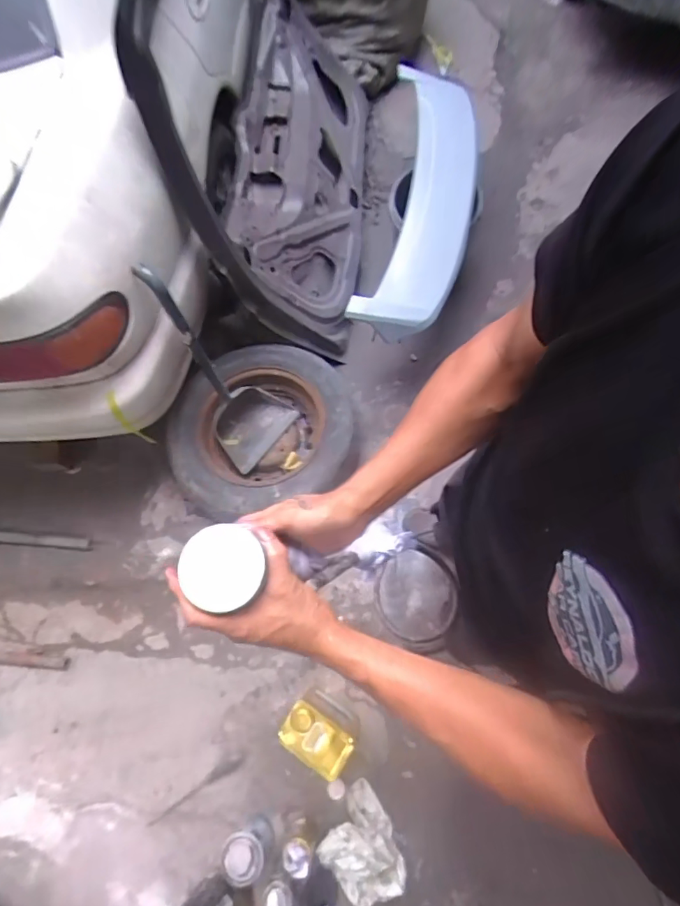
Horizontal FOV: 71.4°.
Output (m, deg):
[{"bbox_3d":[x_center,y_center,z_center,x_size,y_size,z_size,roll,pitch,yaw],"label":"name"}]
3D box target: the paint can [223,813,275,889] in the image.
[{"bbox_3d":[-0.232,0.996,1.188,0.102,0.168,0.097,-1,70,2],"label":"paint can"}]

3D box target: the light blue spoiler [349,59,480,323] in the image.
[{"bbox_3d":[0.301,-0.864,1.627,0.321,0.323,1.110,11,71,6],"label":"light blue spoiler"}]

